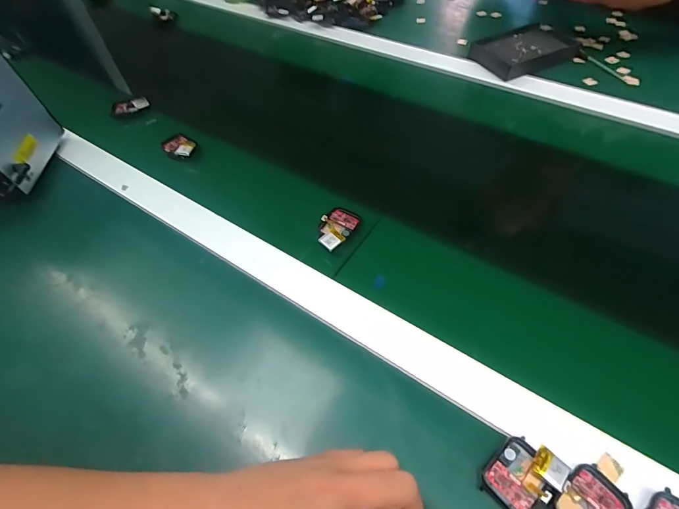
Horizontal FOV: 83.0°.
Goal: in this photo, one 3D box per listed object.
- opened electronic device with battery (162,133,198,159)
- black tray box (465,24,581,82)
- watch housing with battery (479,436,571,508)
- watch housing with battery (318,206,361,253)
[{"bbox_3d":[-0.205,-0.140,0.492,0.048,0.008,0.035,36,65,27],"label":"opened electronic device with battery"},{"bbox_3d":[0.284,-0.313,0.589,0.140,0.028,0.083,-24,55,-11],"label":"black tray box"},{"bbox_3d":[0.125,0.150,0.260,0.049,0.013,0.038,-34,58,-18],"label":"watch housing with battery"},{"bbox_3d":[-0.003,-0.029,0.404,0.037,0.014,0.060,31,63,25],"label":"watch housing with battery"}]

